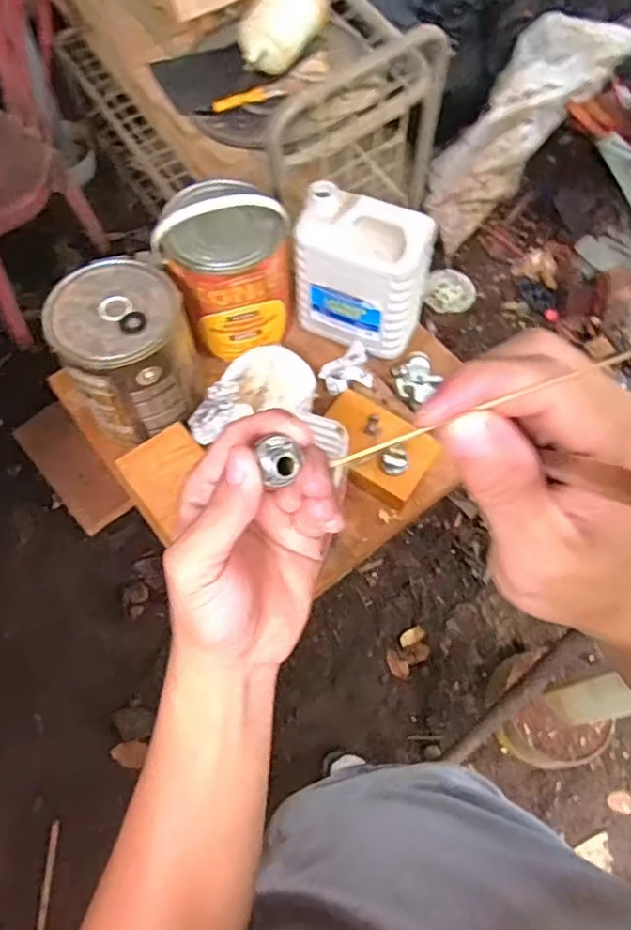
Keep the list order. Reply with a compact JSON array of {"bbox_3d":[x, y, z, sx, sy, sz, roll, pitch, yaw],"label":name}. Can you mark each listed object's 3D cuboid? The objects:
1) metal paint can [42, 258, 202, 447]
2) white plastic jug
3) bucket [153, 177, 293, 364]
[{"bbox_3d":[-0.249,-0.149,0.819,0.158,0.164,0.173,-33,68,-16],"label":"metal paint can"},{"bbox_3d":[0.063,-0.262,0.853,0.183,0.223,0.084,15,64,7],"label":"white plastic jug"},{"bbox_3d":[-0.122,-0.278,0.869,0.168,0.176,0.159,0,63,0],"label":"bucket"}]

